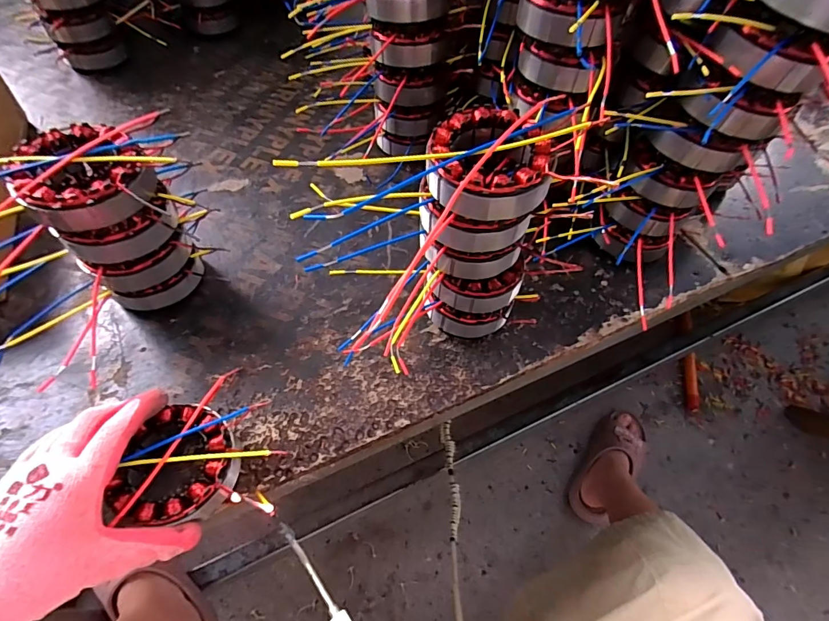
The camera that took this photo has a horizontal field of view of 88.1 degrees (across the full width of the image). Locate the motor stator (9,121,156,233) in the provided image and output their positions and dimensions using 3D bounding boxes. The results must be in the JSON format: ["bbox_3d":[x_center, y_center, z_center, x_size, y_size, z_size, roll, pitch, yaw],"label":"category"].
[{"bbox_3d":[-0.245,-0.097,0.322,0.092,0.045,0.082,33,62,16],"label":"motor stator"}]

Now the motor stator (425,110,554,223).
[{"bbox_3d":[0.050,-0.106,0.299,0.080,0.041,0.081,2,58,-3],"label":"motor stator"}]

